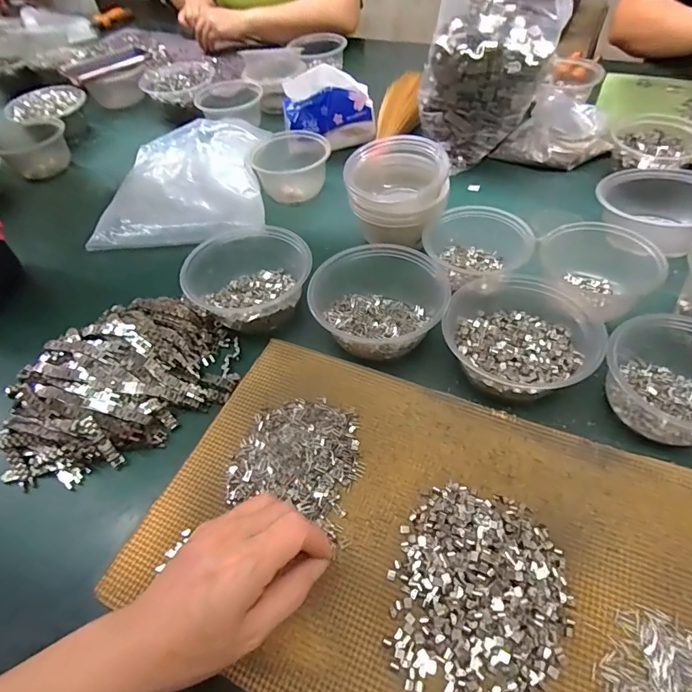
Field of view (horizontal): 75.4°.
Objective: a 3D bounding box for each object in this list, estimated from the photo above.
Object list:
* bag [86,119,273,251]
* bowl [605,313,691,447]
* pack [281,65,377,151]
[{"bbox_3d":[-0.236,-0.254,0.662,0.228,0.032,0.256,-6,52,1],"label":"bag"},{"bbox_3d":[0.291,0.022,0.388,0.121,0.053,0.114,-3,52,3],"label":"bowl"},{"bbox_3d":[-0.027,-0.375,0.701,0.138,0.108,0.048,-11,52,-3],"label":"pack"}]

